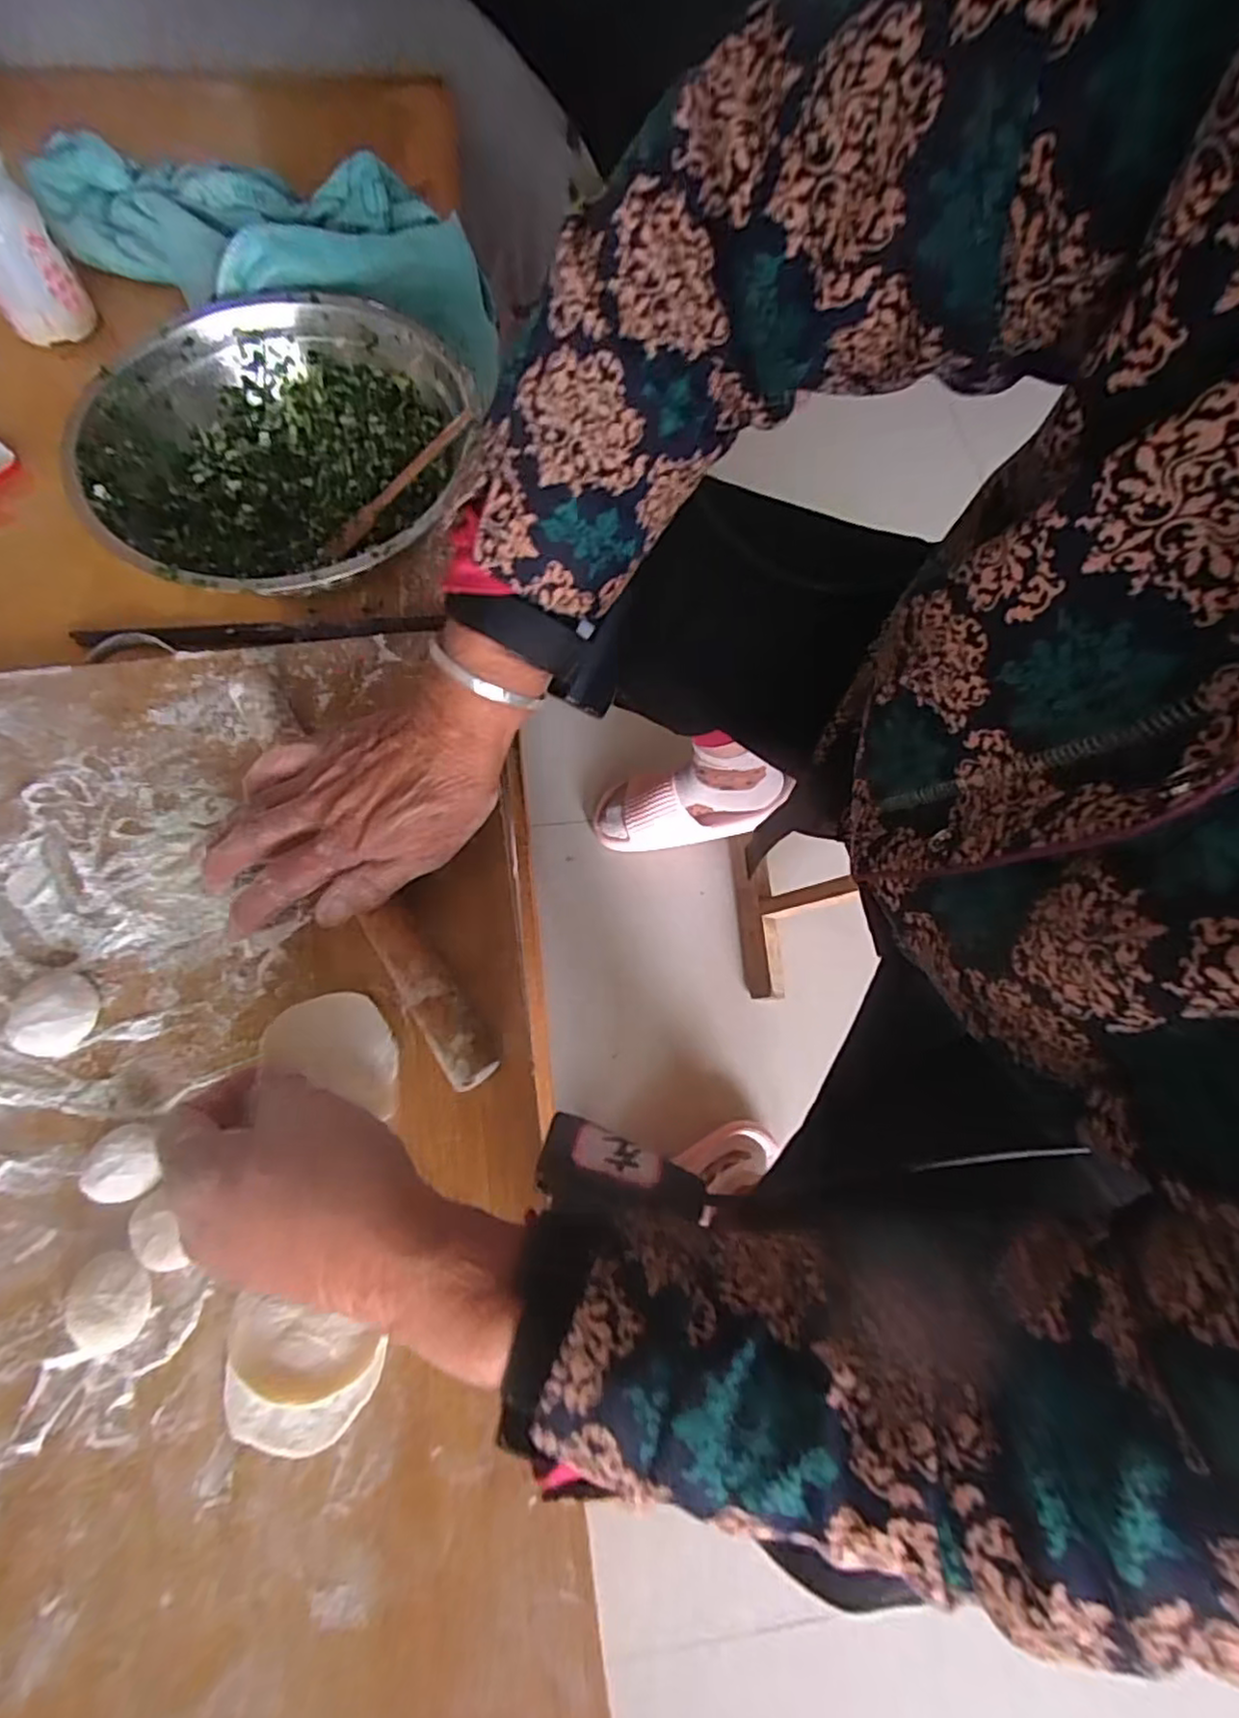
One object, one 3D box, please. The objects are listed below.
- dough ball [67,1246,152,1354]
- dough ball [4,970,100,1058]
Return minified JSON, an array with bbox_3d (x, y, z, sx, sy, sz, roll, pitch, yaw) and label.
[{"bbox_3d":[-0.217,0.188,0.289,0.030,0.015,0.036,-21,71,-10],"label":"dough ball"},{"bbox_3d":[-0.277,0.075,0.330,0.037,0.012,0.040,1,69,-2],"label":"dough ball"}]

